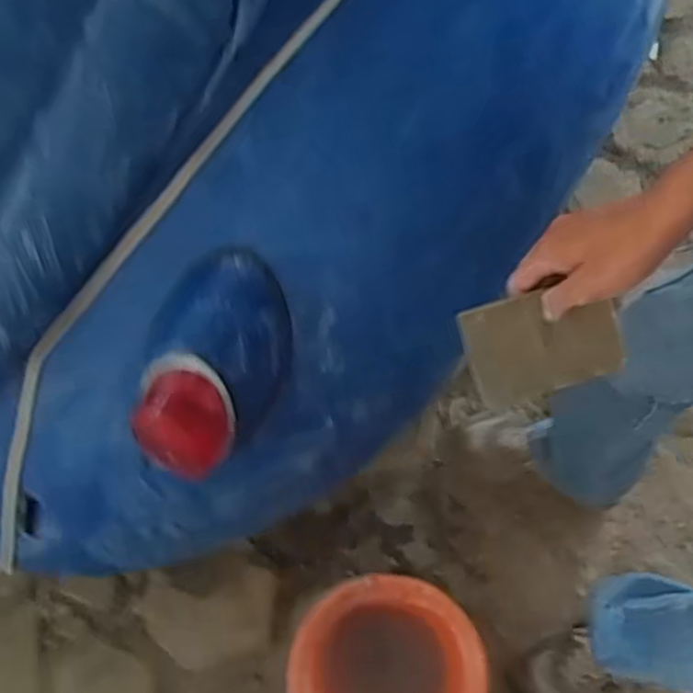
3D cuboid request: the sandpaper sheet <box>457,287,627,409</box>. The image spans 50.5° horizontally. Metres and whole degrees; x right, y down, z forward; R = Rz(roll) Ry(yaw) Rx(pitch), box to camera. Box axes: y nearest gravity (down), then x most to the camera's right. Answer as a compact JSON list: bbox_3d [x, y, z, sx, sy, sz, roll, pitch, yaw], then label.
[{"bbox_3d":[0.154,-0.003,0.579,0.115,0.009,0.085,-17,106,12],"label":"sandpaper sheet"}]

